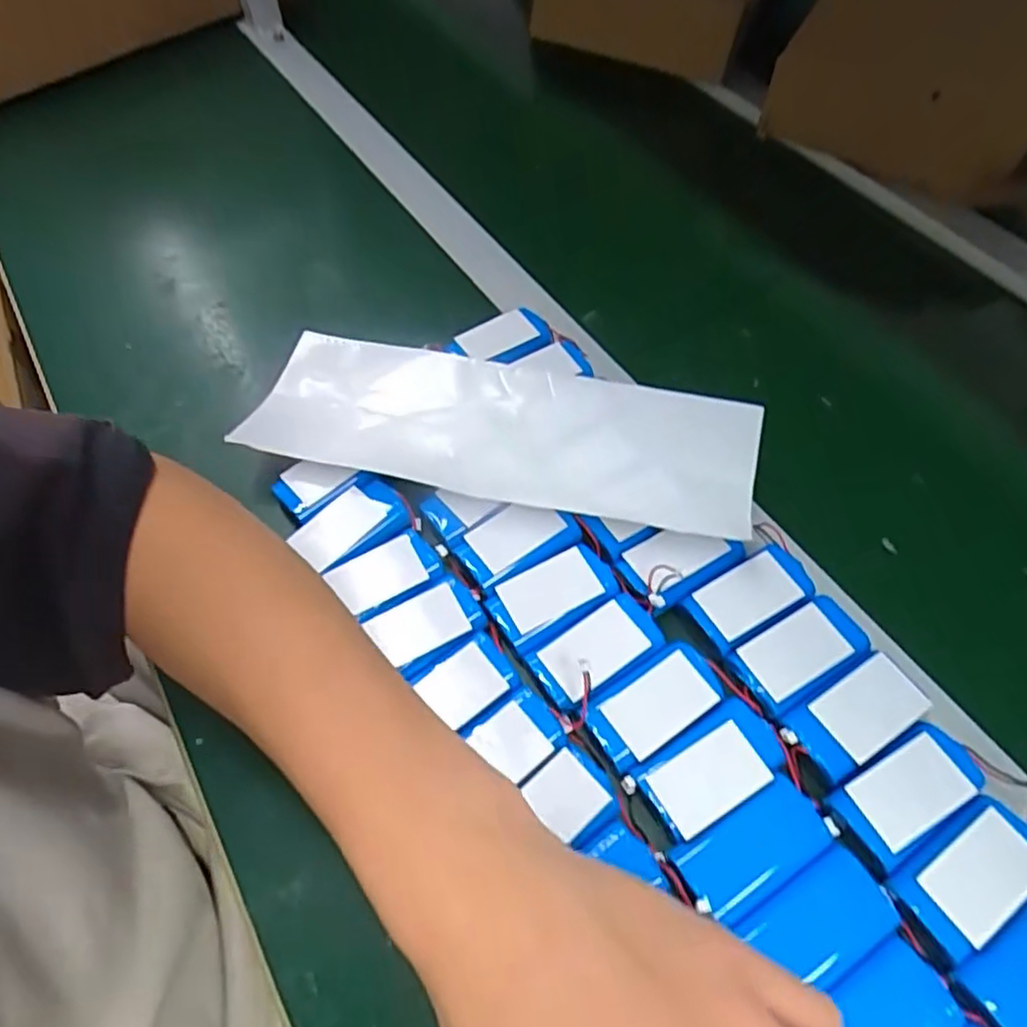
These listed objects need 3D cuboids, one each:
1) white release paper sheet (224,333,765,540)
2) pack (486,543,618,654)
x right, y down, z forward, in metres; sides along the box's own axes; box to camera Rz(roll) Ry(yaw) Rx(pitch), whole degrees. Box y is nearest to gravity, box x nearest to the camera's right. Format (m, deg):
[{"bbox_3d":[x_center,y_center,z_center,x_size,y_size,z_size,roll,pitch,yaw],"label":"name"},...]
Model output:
[{"bbox_3d":[-0.010,-0.051,0.415,0.301,0.020,0.105,11,59,9],"label":"white release paper sheet"},{"bbox_3d":[0.021,0.042,0.361,0.063,0.012,0.036,-25,62,-14],"label":"pack"}]

